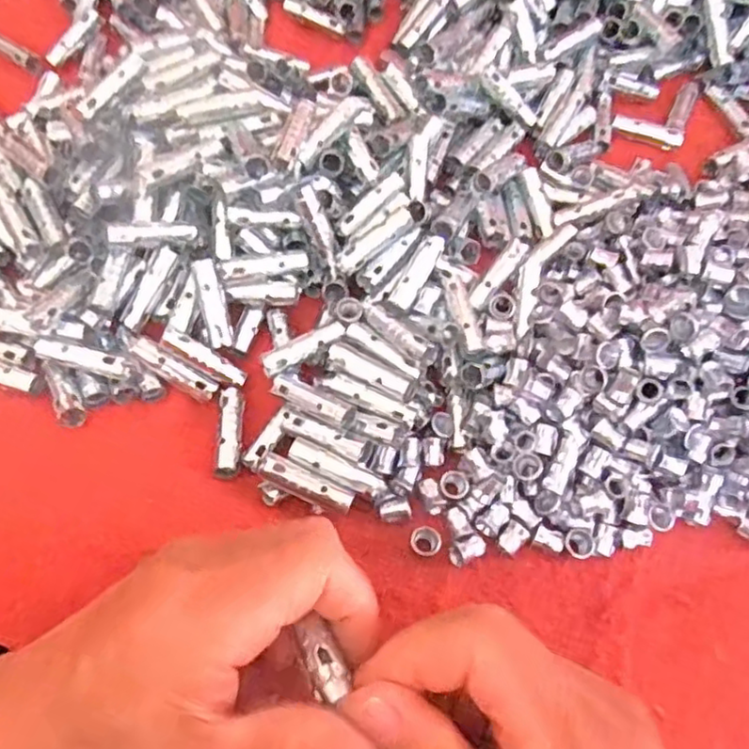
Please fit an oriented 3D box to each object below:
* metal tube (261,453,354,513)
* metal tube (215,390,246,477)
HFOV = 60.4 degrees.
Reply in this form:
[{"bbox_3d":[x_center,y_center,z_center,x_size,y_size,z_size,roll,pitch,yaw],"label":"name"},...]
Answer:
[{"bbox_3d":[-0.027,0.045,0.258,0.038,0.013,0.011,22,69,8],"label":"metal tube"},{"bbox_3d":[-0.061,0.024,0.274,0.009,0.006,0.041,-3,56,-2],"label":"metal tube"}]

